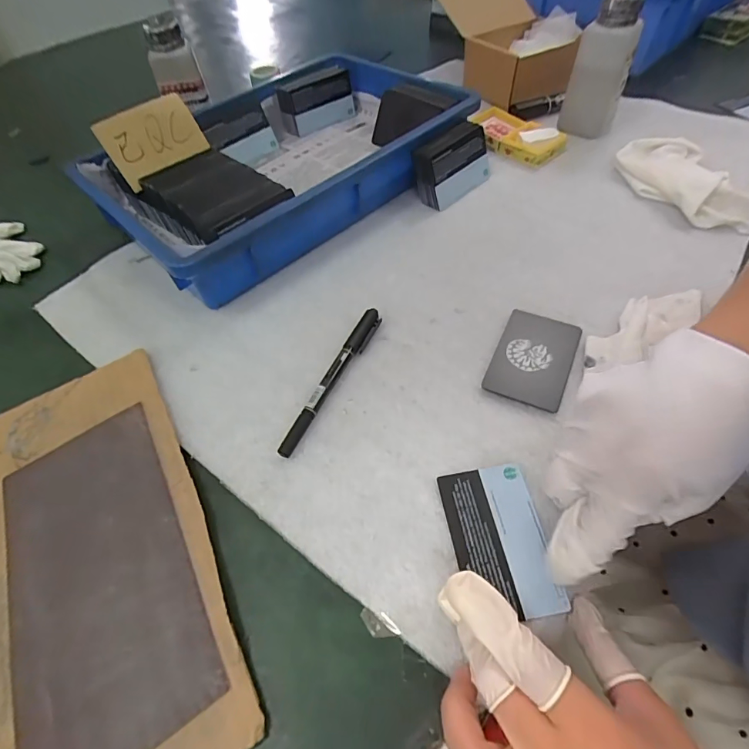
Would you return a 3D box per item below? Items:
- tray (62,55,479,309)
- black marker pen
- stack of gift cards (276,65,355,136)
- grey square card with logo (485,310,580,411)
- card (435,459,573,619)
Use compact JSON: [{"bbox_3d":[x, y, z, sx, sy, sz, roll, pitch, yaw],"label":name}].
[{"bbox_3d":[-0.091,-0.231,0.468,0.366,0.076,0.257,-38,60,-22],"label":"tray"},{"bbox_3d":[-0.031,0.001,0.326,0.012,0.015,0.137,21,58,19],"label":"black marker pen"},{"bbox_3d":[-0.075,-0.350,0.560,0.094,0.057,0.038,-20,41,-8],"label":"stack of gift cards"},{"bbox_3d":[0.121,-0.013,0.331,0.054,0.005,0.084,21,58,18],"label":"grey square card with logo"},{"bbox_3d":[0.073,0.096,0.257,0.052,0.004,0.084,-11,56,-1],"label":"card"}]

